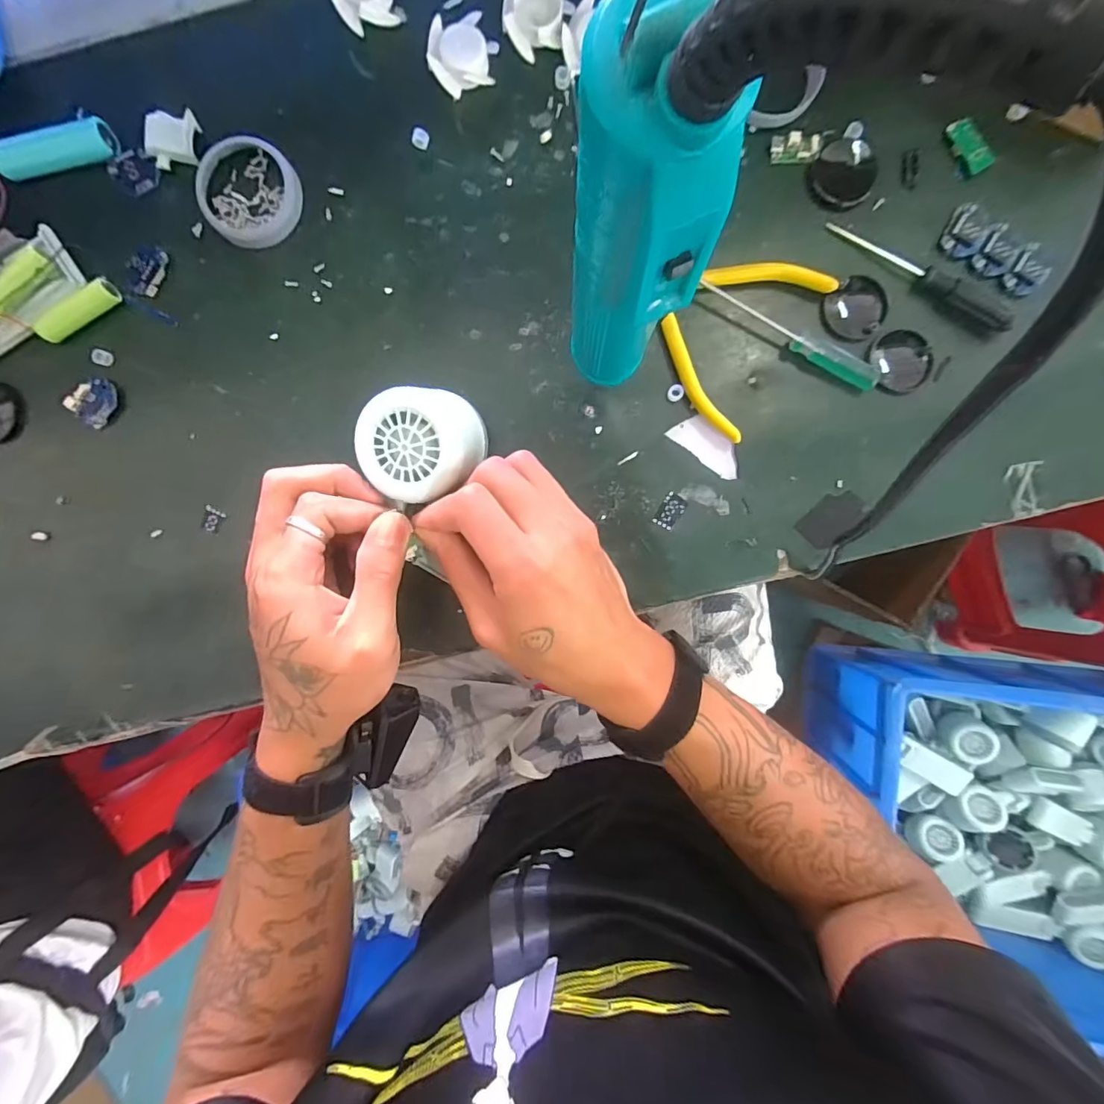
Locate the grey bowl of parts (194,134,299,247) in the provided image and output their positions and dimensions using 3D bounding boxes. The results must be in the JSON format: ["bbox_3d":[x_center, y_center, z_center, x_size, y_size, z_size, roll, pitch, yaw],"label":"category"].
[{"bbox_3d":[-0.180,-0.215,0.300,0.058,0.007,0.063,0,93,1],"label":"grey bowl of parts"}]

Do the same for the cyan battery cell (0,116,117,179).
[{"bbox_3d":[-0.291,-0.235,0.296,0.067,0.015,0.019,-16,93,2],"label":"cyan battery cell"}]

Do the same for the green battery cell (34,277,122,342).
[{"bbox_3d":[-0.284,-0.144,0.302,0.051,0.014,0.011,-32,92,2],"label":"green battery cell"}]

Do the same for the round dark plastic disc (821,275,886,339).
[{"bbox_3d":[0.182,-0.145,0.301,0.035,0.007,0.034,0,93,1],"label":"round dark plastic disc"}]

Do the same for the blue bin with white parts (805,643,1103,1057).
[{"bbox_3d":[0.662,0.399,0.700,0.585,0.245,0.447,7,93,0],"label":"blue bin with white parts"}]

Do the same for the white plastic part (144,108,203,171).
[{"bbox_3d":[-0.224,-0.243,0.296,0.031,0.011,0.027,4,93,0],"label":"white plastic part"}]

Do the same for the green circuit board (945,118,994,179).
[{"bbox_3d":[0.245,-0.238,0.295,0.016,0.006,0.033,-27,93,2],"label":"green circuit board"}]

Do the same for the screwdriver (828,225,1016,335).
[{"bbox_3d":[0.214,-0.162,0.295,0.115,0.013,0.012,32,93,-1],"label":"screwdriver"}]

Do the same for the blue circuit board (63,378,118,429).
[{"bbox_3d":[-0.280,-0.093,0.309,0.021,0.008,0.027,41,93,-2],"label":"blue circuit board"}]

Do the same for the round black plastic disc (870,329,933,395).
[{"bbox_3d":[0.208,-0.113,0.299,0.037,0.006,0.036,0,93,1],"label":"round black plastic disc"}]

